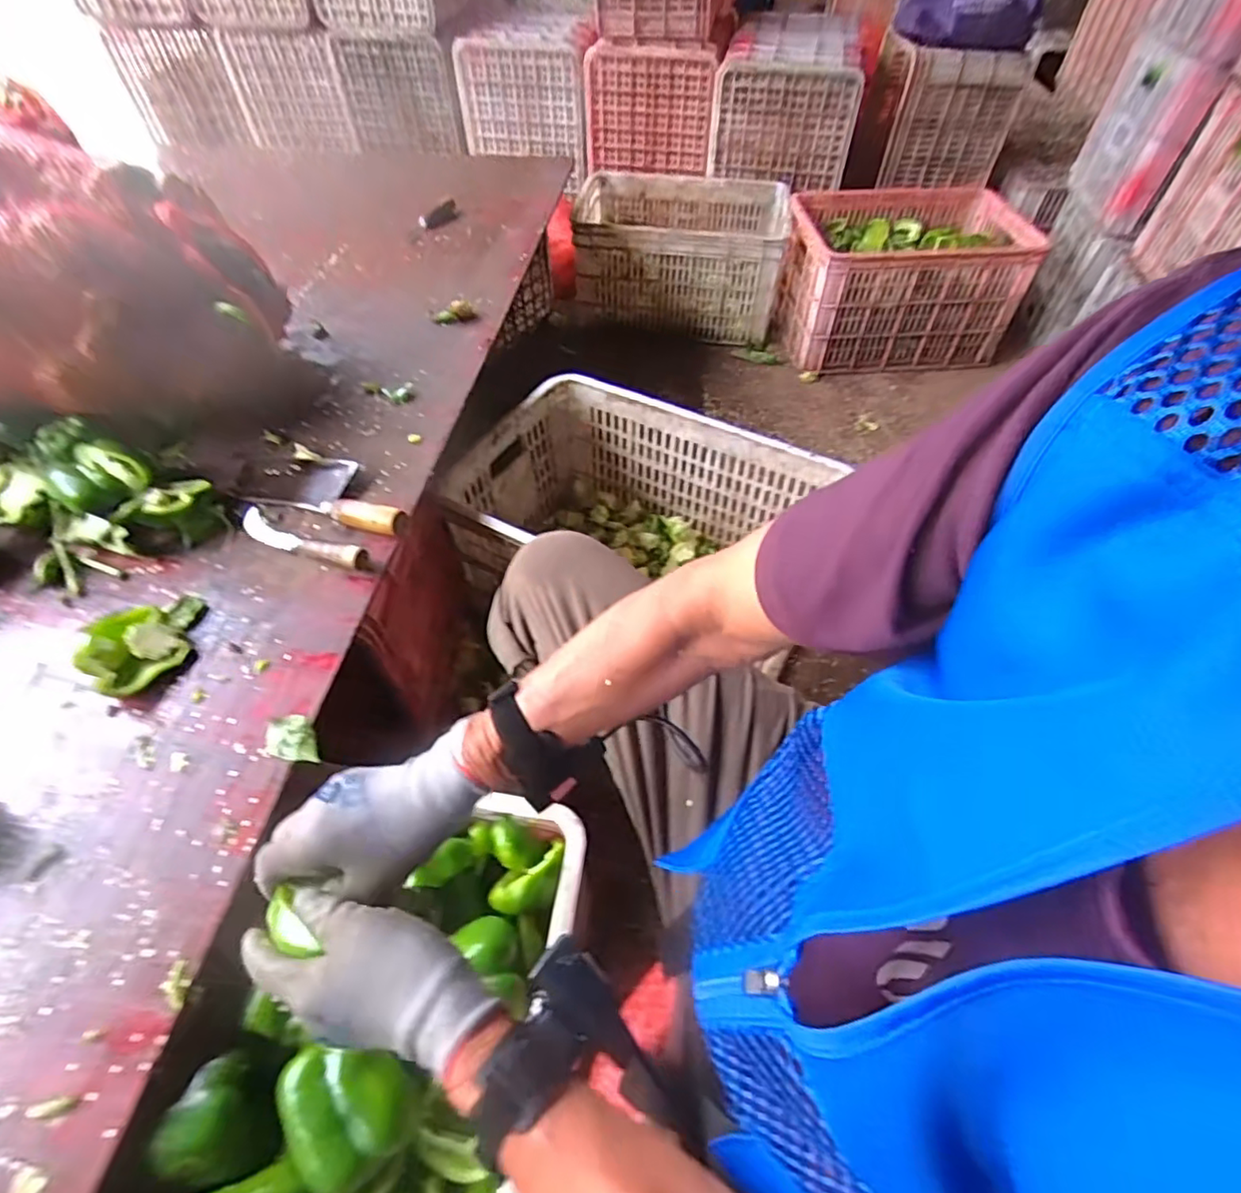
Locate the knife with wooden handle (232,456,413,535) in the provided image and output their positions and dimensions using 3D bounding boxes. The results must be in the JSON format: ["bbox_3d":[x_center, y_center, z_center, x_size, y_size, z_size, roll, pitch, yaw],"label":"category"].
[{"bbox_3d":[-0.354,-0.136,0.734,0.242,0.035,0.090,15,52,10],"label":"knife with wooden handle"}]

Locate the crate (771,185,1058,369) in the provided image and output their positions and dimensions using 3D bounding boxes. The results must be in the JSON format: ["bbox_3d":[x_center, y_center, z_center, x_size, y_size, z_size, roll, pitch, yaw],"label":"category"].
[{"bbox_3d":[0.665,-0.753,1.463,0.561,0.276,0.326,-5,51,-6],"label":"crate"}]

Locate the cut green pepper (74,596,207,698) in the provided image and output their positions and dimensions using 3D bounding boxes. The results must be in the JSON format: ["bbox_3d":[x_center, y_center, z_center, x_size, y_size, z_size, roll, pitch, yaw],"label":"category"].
[{"bbox_3d":[-0.460,0.040,0.597,0.063,0.048,0.117,26,57,18],"label":"cut green pepper"}]

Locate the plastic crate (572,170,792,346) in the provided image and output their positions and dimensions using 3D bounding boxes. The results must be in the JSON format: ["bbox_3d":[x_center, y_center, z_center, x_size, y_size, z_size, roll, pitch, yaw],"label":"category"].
[{"bbox_3d":[0.142,-0.864,1.553,0.504,0.254,0.322,7,51,4],"label":"plastic crate"}]

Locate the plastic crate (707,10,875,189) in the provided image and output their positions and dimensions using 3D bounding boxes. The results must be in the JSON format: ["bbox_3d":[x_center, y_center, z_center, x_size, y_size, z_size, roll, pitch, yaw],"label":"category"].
[{"bbox_3d":[0.421,-1.223,1.506,0.325,0.249,0.391,13,52,9],"label":"plastic crate"}]

